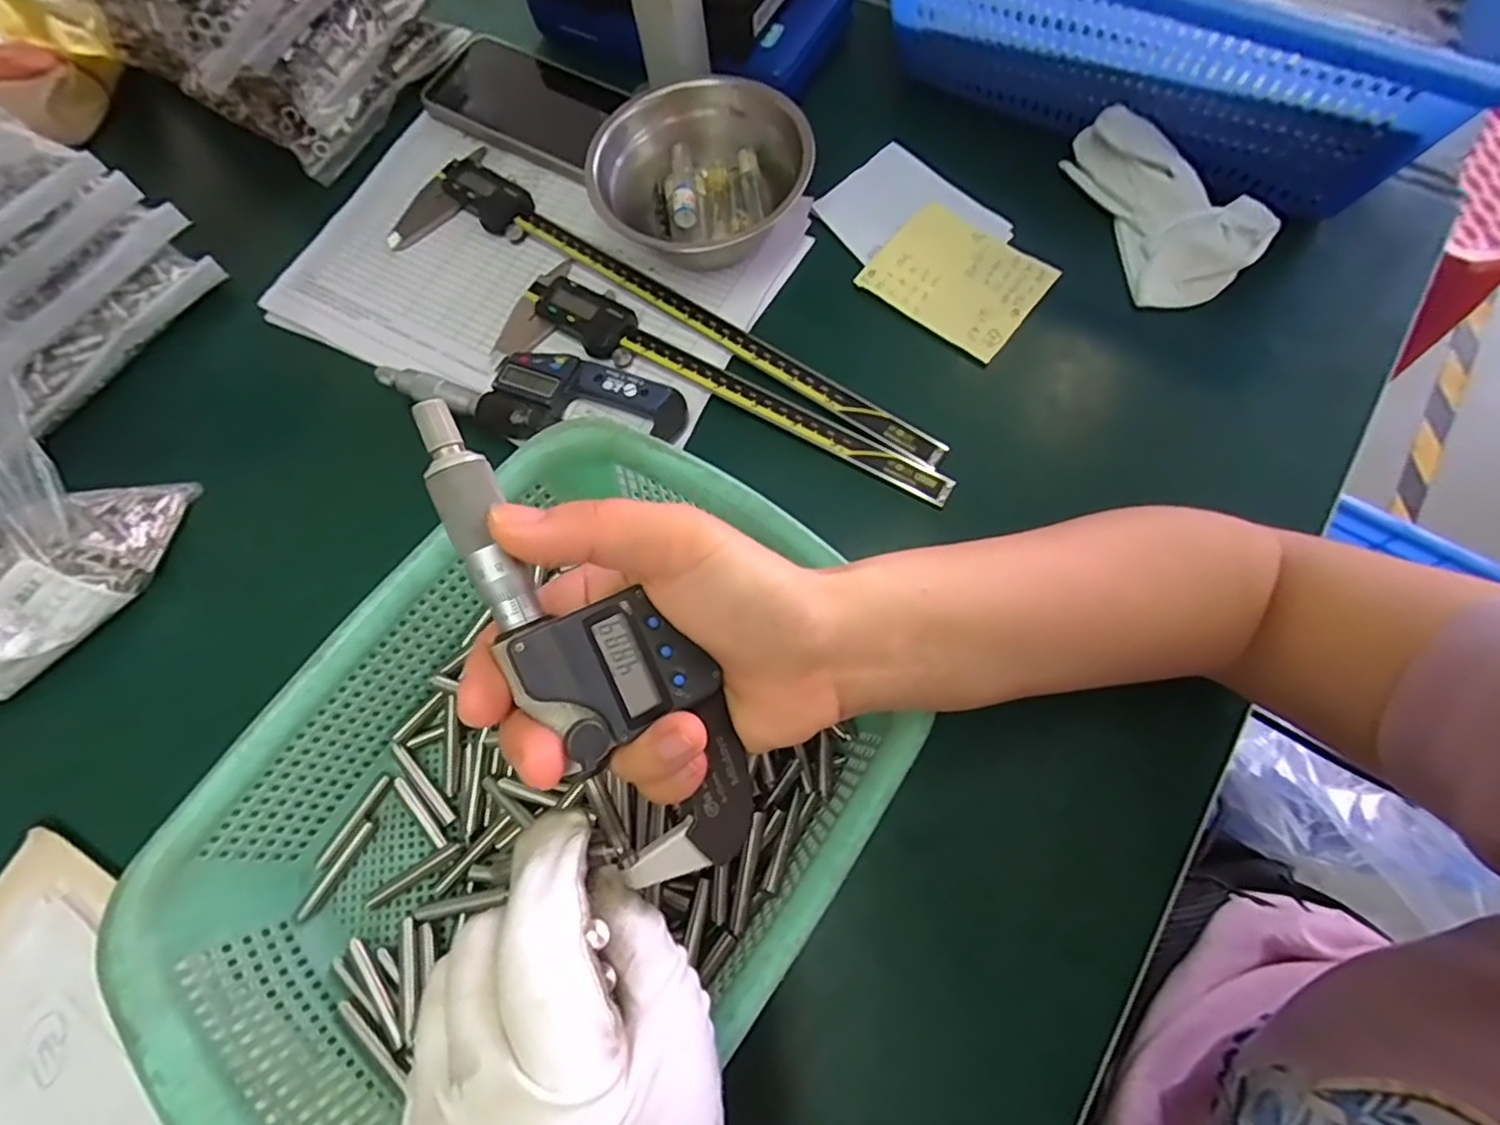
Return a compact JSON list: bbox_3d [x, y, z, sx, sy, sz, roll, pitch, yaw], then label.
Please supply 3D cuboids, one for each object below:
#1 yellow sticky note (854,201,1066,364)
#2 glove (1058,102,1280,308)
[{"bbox_3d":[0.125,-0.172,0.396,0.094,0.006,0.076,39,78,15],"label":"yellow sticky note"},{"bbox_3d":[0.242,-0.210,0.386,0.064,0.040,0.121,-18,72,-1],"label":"glove"}]

